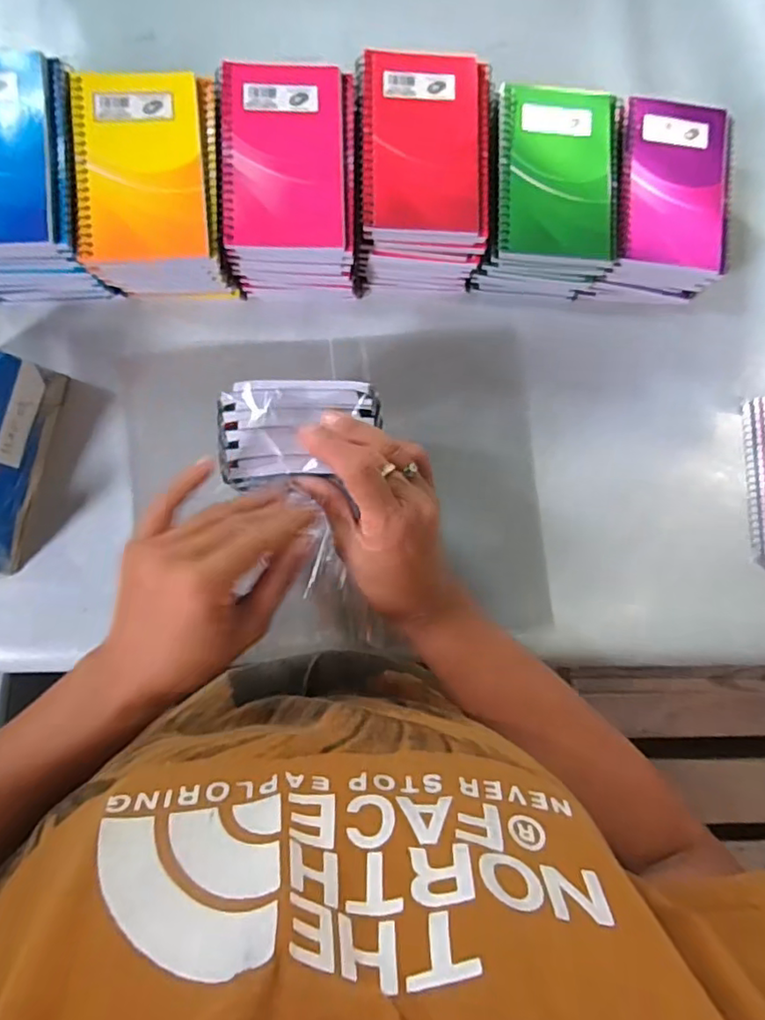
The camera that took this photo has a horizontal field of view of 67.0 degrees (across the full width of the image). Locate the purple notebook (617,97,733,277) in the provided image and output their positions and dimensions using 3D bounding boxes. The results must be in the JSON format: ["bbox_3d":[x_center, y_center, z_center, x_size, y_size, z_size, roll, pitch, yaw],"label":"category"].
[{"bbox_3d":[0.225,-0.249,0.444,0.089,0.009,0.129,2,86,-4],"label":"purple notebook"}]

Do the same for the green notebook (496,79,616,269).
[{"bbox_3d":[0.128,-0.245,0.421,0.086,0.011,0.127,1,86,-4],"label":"green notebook"}]

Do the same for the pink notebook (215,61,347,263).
[{"bbox_3d":[-0.068,-0.241,0.400,0.083,0.015,0.132,-2,87,-5],"label":"pink notebook"}]

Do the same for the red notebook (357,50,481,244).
[{"bbox_3d":[0.026,-0.257,0.407,0.082,0.011,0.131,0,87,-4],"label":"red notebook"}]

